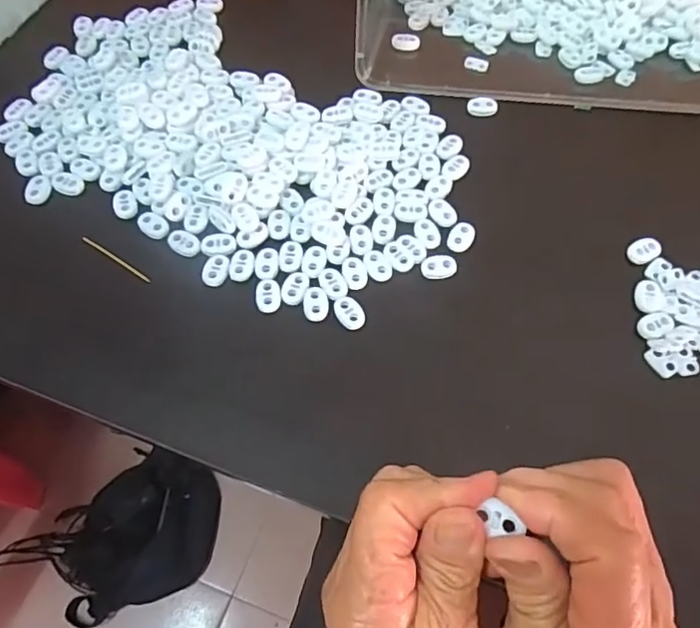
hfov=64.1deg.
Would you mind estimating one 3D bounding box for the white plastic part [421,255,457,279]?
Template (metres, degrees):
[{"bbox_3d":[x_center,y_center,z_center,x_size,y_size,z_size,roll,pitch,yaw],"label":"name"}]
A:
[{"bbox_3d":[0.057,-0.031,0.360,0.023,0.004,0.015,-11,64,-6],"label":"white plastic part"}]

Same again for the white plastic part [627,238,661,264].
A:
[{"bbox_3d":[0.193,-0.042,0.366,0.023,0.004,0.016,-26,66,-13],"label":"white plastic part"}]

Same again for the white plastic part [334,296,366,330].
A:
[{"bbox_3d":[0.000,-0.001,0.345,0.015,0.004,0.022,-28,67,-14],"label":"white plastic part"}]

